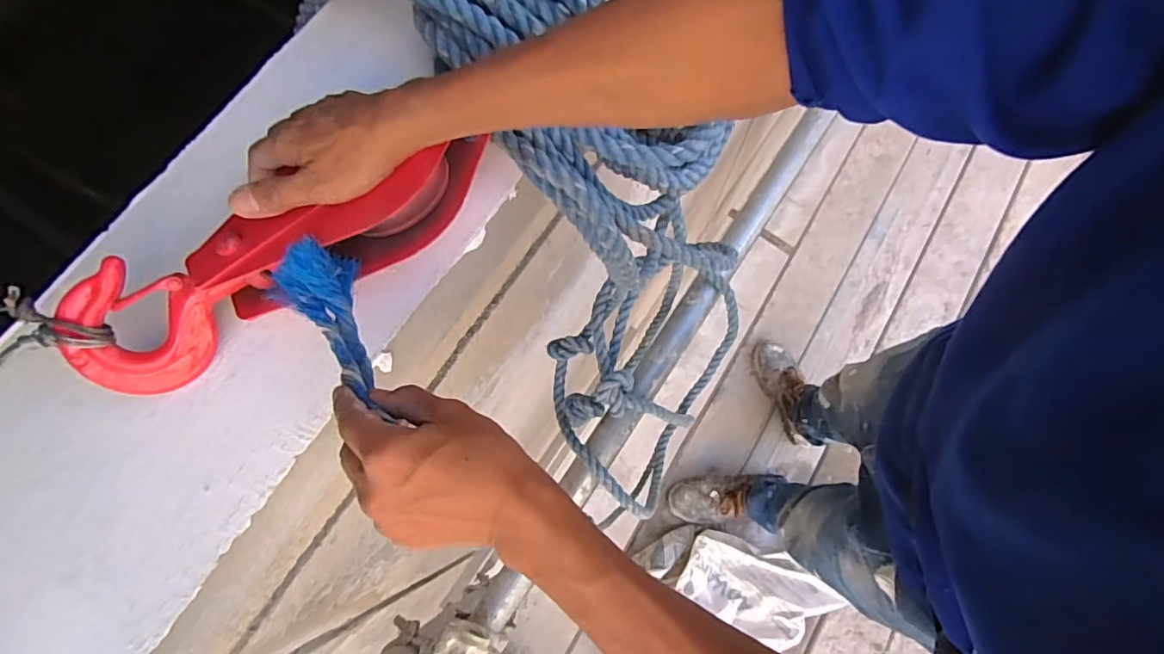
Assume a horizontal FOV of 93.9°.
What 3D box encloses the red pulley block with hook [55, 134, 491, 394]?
[{"bbox_3d":[-0.223,-0.052,0.414,0.327,0.068,0.072,-27,75,-1],"label":"red pulley block with hook"}]

